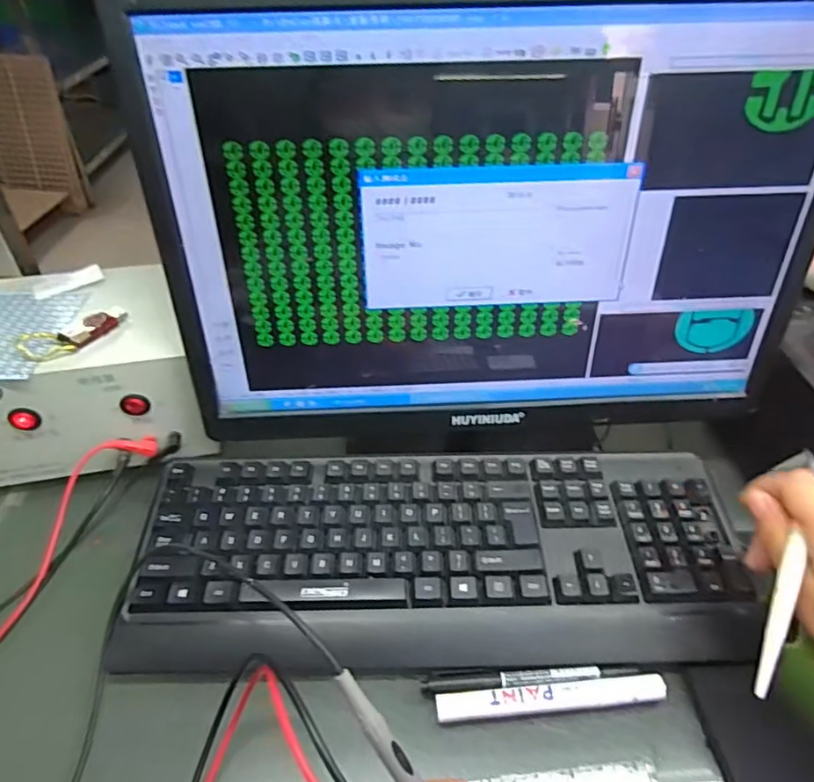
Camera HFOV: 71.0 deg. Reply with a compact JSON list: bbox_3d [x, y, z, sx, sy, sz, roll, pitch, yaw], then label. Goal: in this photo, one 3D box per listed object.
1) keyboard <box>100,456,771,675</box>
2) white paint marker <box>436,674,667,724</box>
[{"bbox_3d":[0.026,0.119,0.419,0.432,0.040,0.159,-1,42,-2],"label":"keyboard"},{"bbox_3d":[0.090,0.195,0.360,0.143,0.013,0.016,-3,42,-4],"label":"white paint marker"}]

